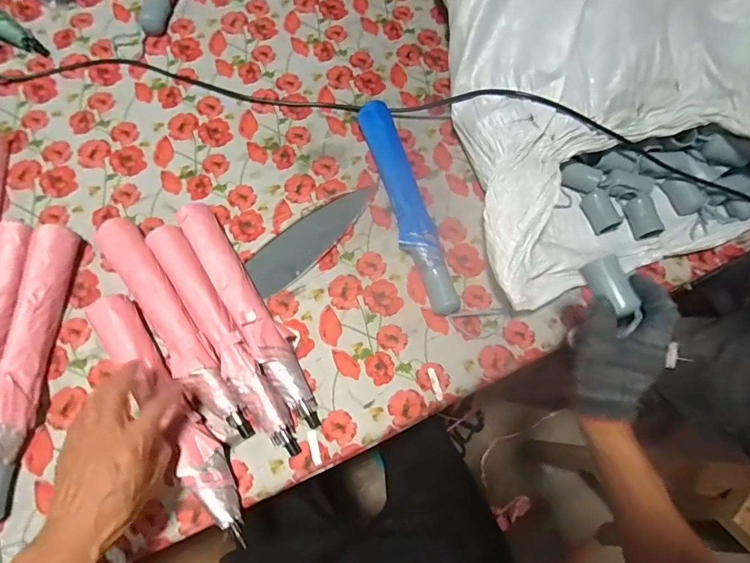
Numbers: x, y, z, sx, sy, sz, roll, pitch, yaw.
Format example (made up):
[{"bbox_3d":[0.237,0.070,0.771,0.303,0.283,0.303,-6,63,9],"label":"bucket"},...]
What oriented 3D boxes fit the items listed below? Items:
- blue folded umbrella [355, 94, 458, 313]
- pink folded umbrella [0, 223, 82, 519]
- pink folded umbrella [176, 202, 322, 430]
[{"bbox_3d":[0.044,-0.115,0.592,0.053,0.041,0.343,-14,71,-8],"label":"blue folded umbrella"},{"bbox_3d":[-0.410,0.092,0.484,0.045,0.038,0.340,4,70,-1],"label":"pink folded umbrella"},{"bbox_3d":[-0.160,0.037,0.526,0.050,0.043,0.327,-31,74,-13],"label":"pink folded umbrella"}]

